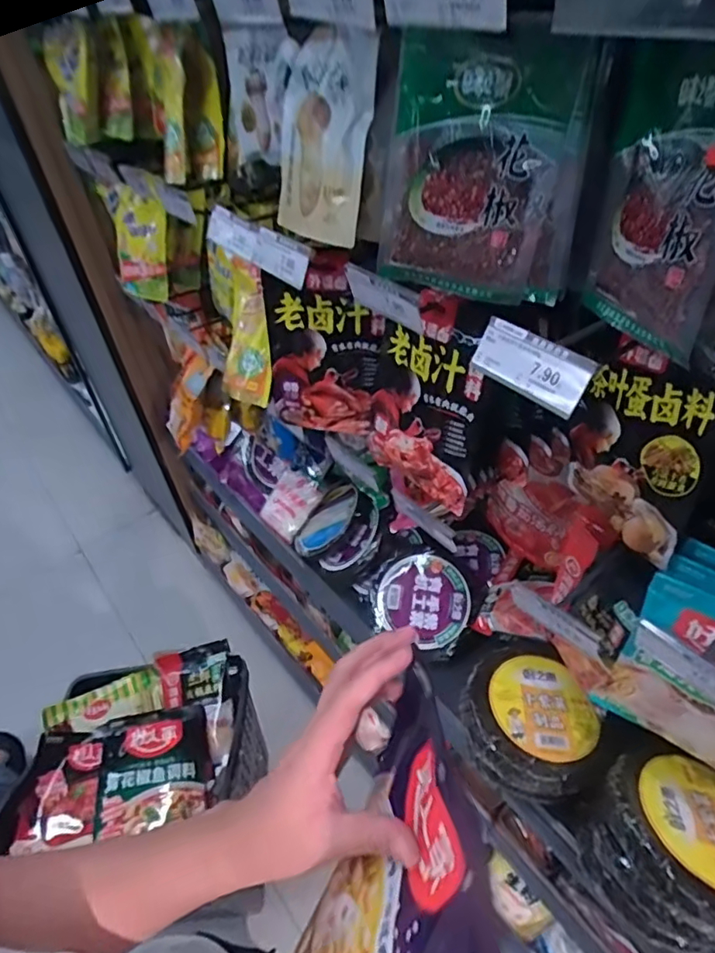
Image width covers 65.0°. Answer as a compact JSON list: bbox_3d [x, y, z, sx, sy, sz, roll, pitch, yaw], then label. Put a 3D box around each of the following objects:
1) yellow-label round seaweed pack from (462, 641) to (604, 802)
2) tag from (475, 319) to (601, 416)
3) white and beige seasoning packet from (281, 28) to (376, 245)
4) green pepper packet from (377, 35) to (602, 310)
[{"bbox_3d":[0.245,0.352,0.818,0.175,0.064,0.201,-15,45,-10],"label":"yellow-label round seaweed pack"},{"bbox_3d":[0.127,-0.084,0.423,0.009,0.041,0.101,-2,33,-39],"label":"tag"},{"bbox_3d":[-0.037,-0.344,0.588,0.031,0.200,0.145,-21,51,-36],"label":"white and beige seasoning packet"},{"bbox_3d":[0.092,-0.236,0.446,0.160,0.181,0.035,15,48,20],"label":"green pepper packet"}]

